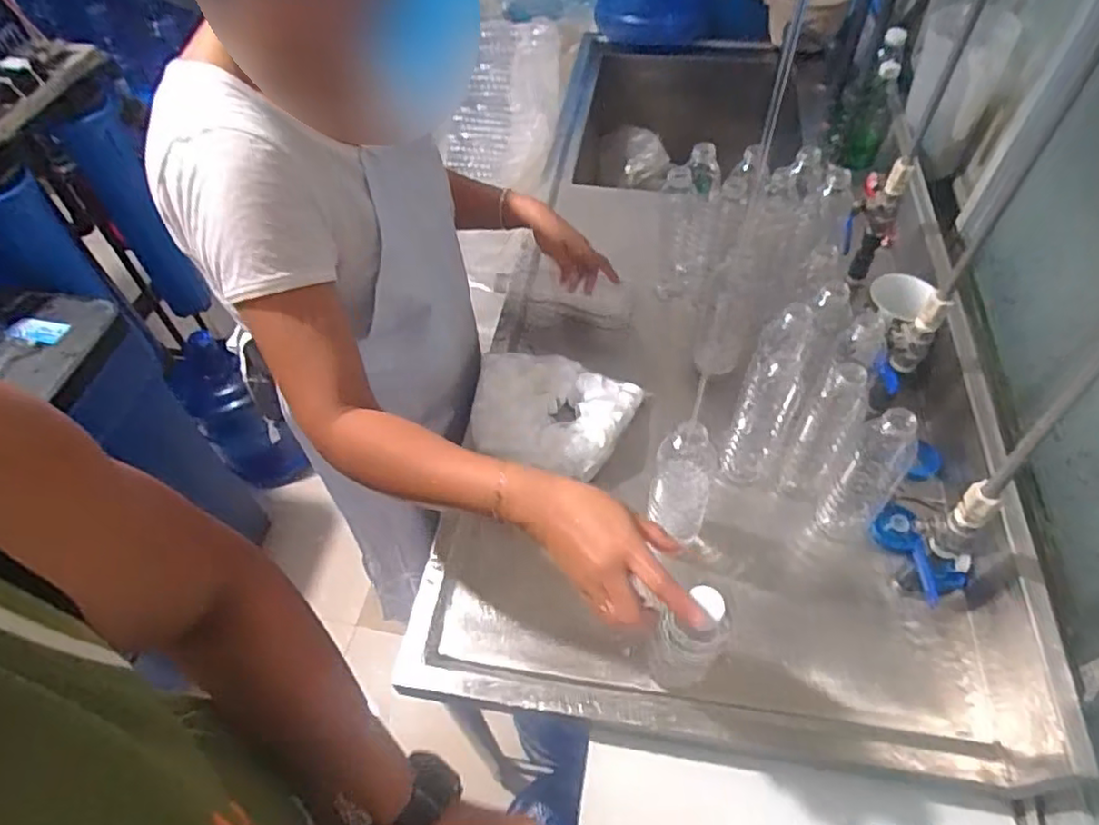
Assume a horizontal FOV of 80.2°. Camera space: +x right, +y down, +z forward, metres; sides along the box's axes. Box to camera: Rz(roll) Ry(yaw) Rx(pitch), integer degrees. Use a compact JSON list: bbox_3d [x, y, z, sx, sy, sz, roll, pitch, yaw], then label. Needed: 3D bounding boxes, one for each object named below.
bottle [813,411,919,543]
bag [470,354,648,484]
[{"bbox_3d":[0.345,0.063,0.690,0.066,0.194,0.053,-24,57,-15],"label":"bottle"},{"bbox_3d":[0.000,0.001,0.823,0.196,0.068,0.175,12,55,10],"label":"bag"}]

